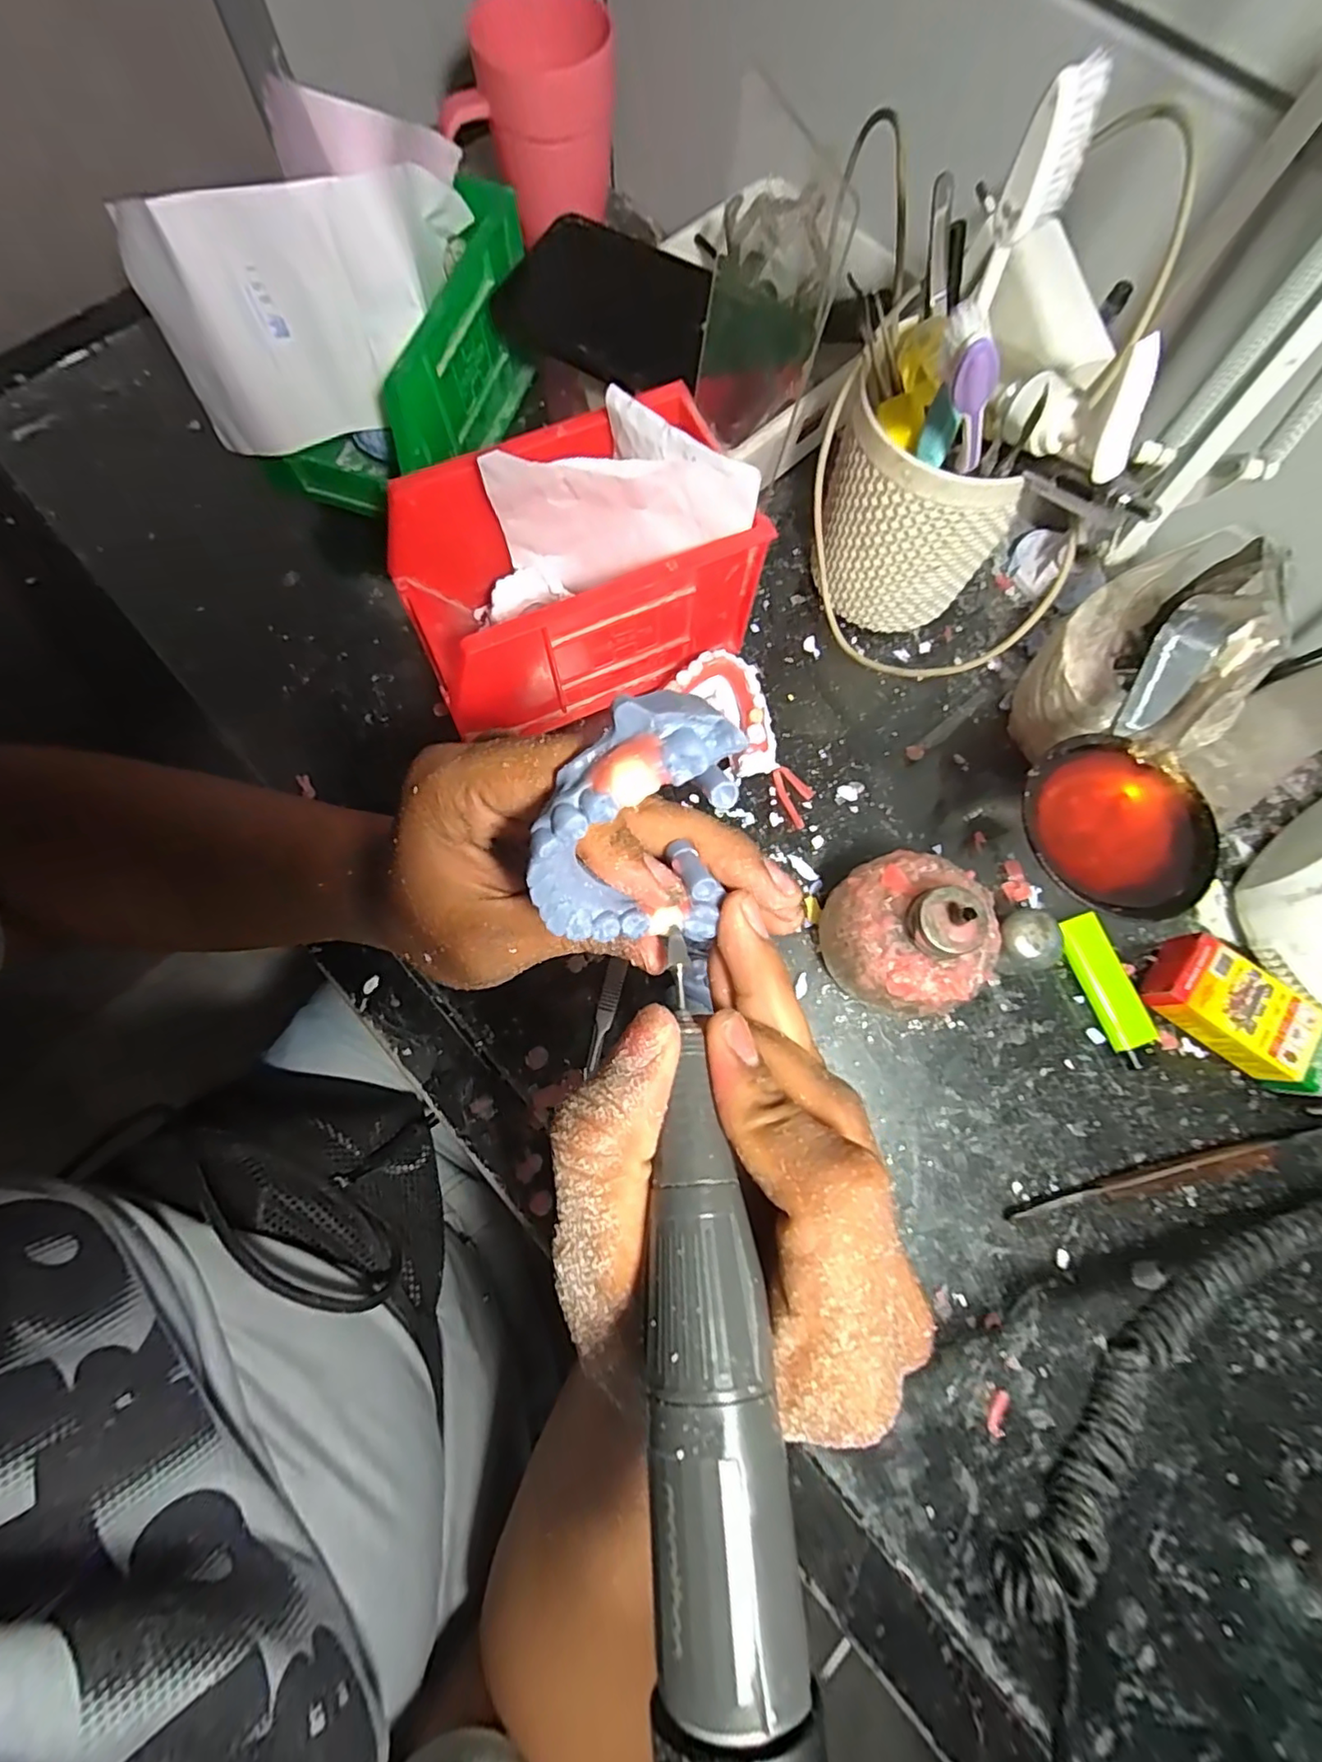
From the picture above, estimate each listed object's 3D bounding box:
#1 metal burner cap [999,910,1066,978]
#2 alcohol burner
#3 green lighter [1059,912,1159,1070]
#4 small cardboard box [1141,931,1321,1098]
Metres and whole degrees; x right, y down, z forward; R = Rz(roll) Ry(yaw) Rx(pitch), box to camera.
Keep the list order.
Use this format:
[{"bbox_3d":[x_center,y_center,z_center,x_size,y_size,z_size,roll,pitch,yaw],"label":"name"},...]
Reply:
[{"bbox_3d":[0.181,0.031,0.302,0.029,0.027,0.029,0,77,-1],"label":"metal burner cap"},{"bbox_3d":[0.113,0.025,0.281,0.067,0.072,0.070,0,77,-1],"label":"alcohol burner"},{"bbox_3d":[0.226,0.053,0.307,0.023,0.010,0.072,-17,77,-5],"label":"green lighter"},{"bbox_3d":[0.285,0.065,0.300,0.078,0.026,0.041,37,79,8],"label":"small cardboard box"}]

